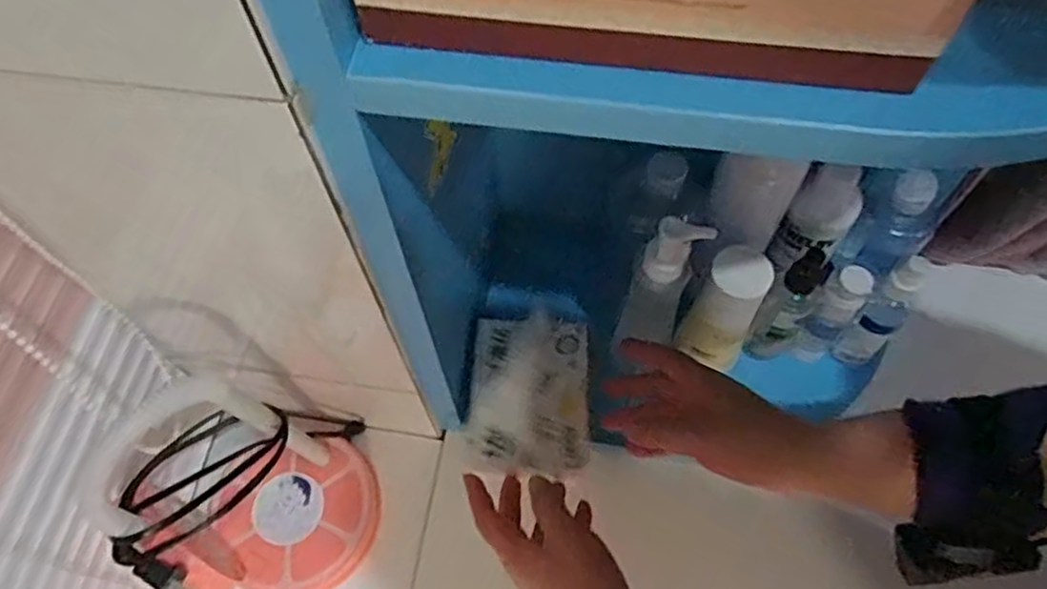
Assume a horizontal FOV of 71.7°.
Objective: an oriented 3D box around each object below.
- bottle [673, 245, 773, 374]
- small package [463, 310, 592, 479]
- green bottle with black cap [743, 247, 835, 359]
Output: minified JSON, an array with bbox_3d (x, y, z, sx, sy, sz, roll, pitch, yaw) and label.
[{"bbox_3d":[0.154,0.014,0.550,0.049,0.117,0.047,28,67,15],"label":"bottle"},{"bbox_3d":[0.005,0.069,0.544,0.088,0.027,0.123,5,63,5],"label":"small package"},{"bbox_3d":[0.206,0.012,0.569,0.033,0.120,0.036,-1,62,2],"label":"green bottle with black cap"}]

